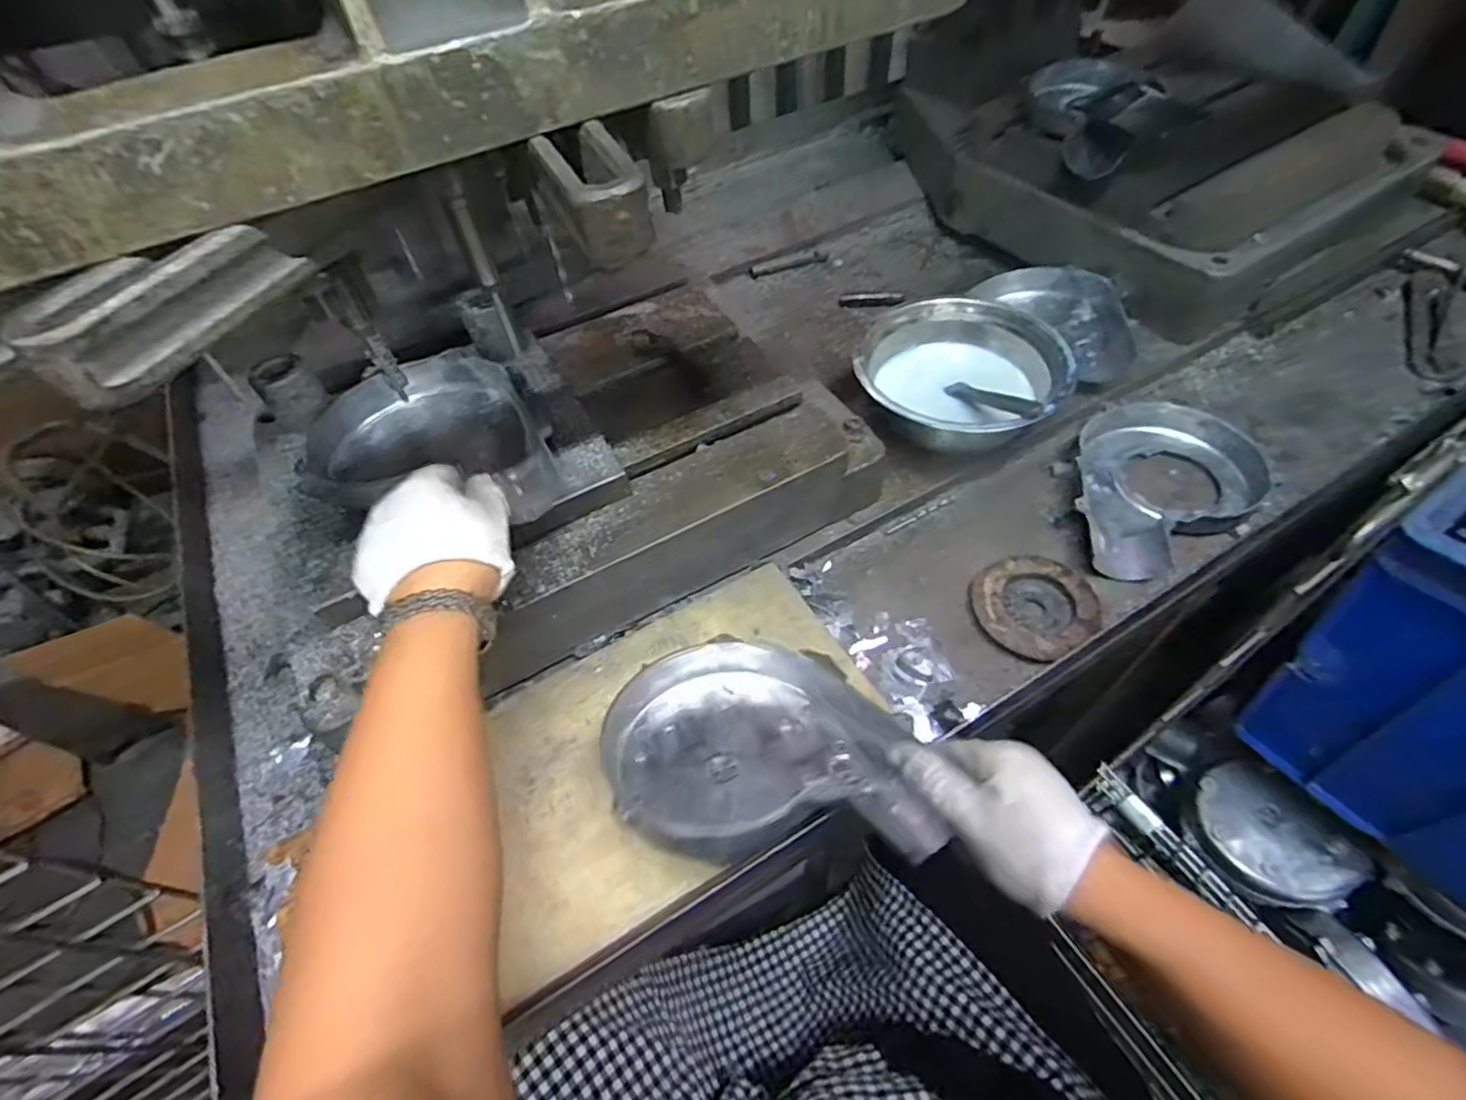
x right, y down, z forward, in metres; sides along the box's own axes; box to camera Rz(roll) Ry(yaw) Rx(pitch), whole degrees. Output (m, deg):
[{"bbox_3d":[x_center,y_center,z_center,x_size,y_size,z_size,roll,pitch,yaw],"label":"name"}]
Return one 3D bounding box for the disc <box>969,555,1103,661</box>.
[{"bbox_3d":[0.240,0.043,0.514,0.094,0.014,0.085,-24,55,-13],"label":"disc"}]

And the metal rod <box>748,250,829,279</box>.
[{"bbox_3d":[0.072,-0.368,0.844,0.109,0.012,0.016,-20,55,-10],"label":"metal rod"}]

